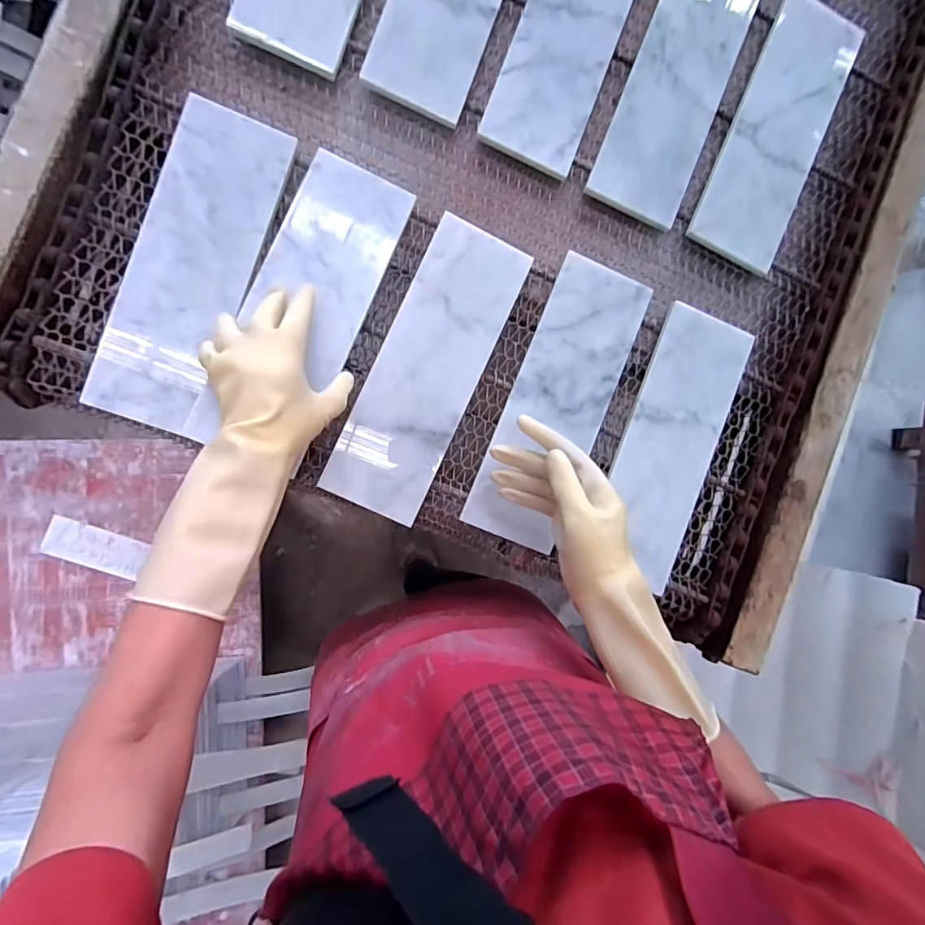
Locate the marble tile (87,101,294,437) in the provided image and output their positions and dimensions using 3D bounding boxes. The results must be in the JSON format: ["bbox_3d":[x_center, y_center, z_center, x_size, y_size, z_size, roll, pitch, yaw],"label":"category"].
[{"bbox_3d":[-0.263,-0.189,0.468,0.109,0.019,0.311,19,86,-6],"label":"marble tile"}]

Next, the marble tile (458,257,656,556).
[{"bbox_3d":[0.106,-0.064,0.522,0.104,0.018,0.309,22,86,-6],"label":"marble tile"}]

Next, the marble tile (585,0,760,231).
[{"bbox_3d":[0.248,-0.426,0.540,0.115,0.016,0.329,22,87,-7],"label":"marble tile"}]

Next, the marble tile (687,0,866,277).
[{"bbox_3d":[0.375,-0.391,0.563,0.110,0.018,0.333,25,86,-8],"label":"marble tile"}]

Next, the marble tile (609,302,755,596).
[{"bbox_3d":[0.238,-0.019,0.539,0.114,0.013,0.294,22,88,-10],"label":"marble tile"}]

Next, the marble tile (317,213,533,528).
[{"bbox_3d":[-0.035,-0.095,0.500,0.107,0.018,0.306,25,85,-6],"label":"marble tile"}]

